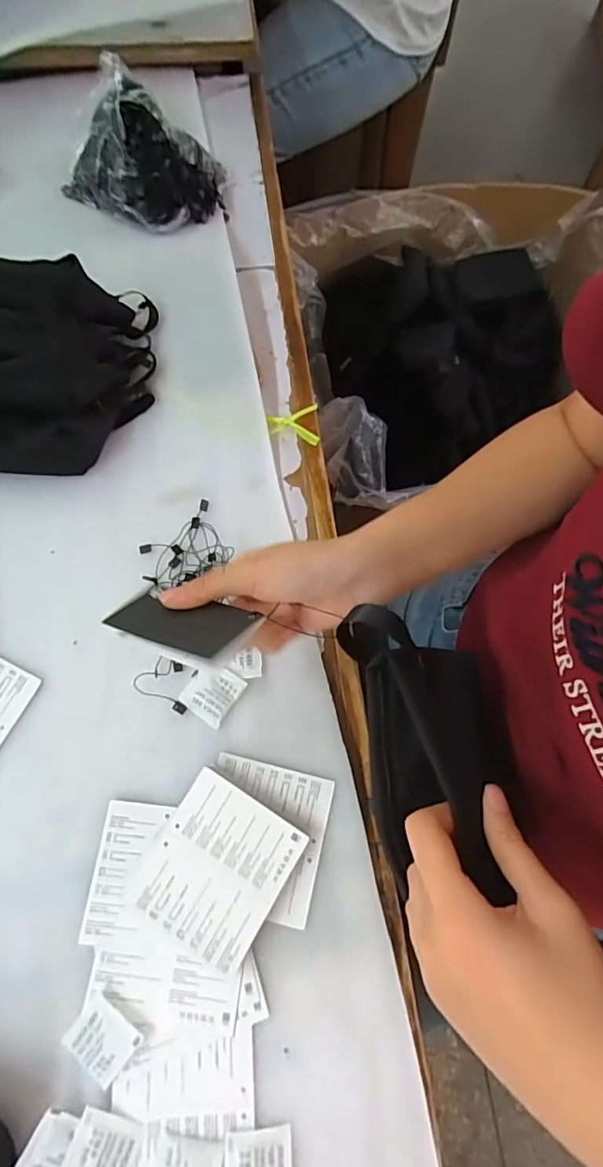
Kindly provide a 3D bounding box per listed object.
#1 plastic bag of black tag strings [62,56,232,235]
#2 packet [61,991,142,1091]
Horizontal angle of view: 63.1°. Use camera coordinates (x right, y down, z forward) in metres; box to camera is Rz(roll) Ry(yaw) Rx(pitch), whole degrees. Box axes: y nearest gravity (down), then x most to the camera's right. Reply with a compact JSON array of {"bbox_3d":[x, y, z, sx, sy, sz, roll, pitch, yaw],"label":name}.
[{"bbox_3d":[-0.167,-0.451,0.522,0.162,0.063,0.116,33,74,9],"label":"plastic bag of black tag strings"},{"bbox_3d":[-0.130,0.298,0.321,0.042,0.005,0.037,36,74,9],"label":"packet"}]

